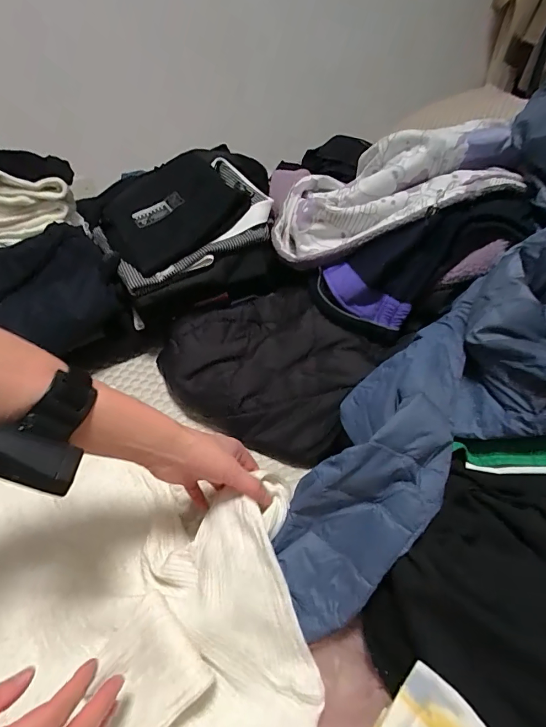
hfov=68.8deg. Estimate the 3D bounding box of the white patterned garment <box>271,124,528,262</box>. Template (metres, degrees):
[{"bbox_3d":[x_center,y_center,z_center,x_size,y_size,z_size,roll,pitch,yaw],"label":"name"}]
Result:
[{"bbox_3d":[0.166,-0.268,0.591,0.353,0.076,0.182,-20,45,11],"label":"white patterned garment"}]

